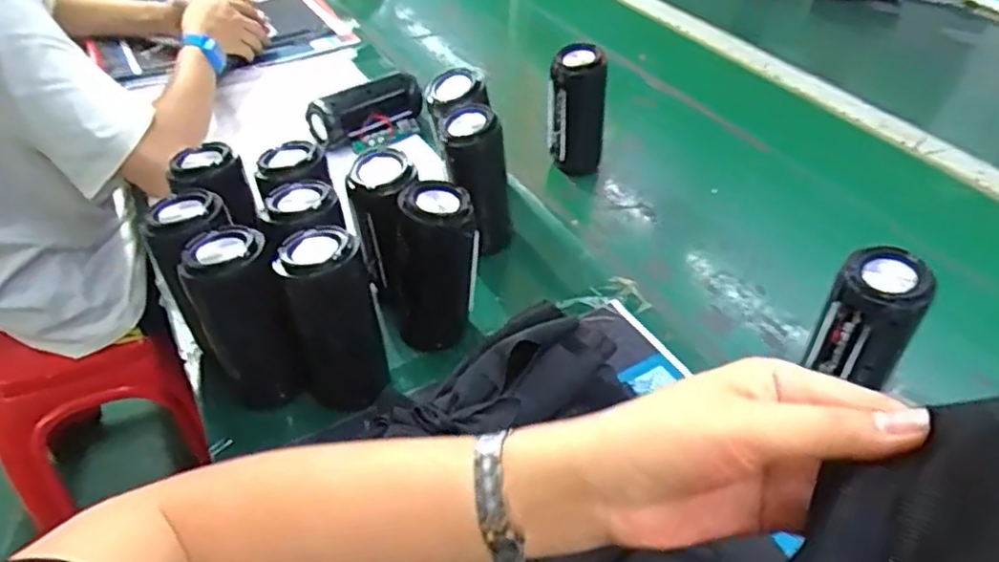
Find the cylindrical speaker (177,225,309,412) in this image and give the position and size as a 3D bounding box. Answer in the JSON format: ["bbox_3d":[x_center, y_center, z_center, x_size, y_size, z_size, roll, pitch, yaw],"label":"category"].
[{"bbox_3d":[-0.192,0.034,0.515,0.060,0.143,0.053,-22,45,-23],"label":"cylindrical speaker"}]

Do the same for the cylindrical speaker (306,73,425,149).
[{"bbox_3d":[-0.158,-0.205,0.808,0.136,0.047,0.055,-30,51,-32],"label":"cylindrical speaker"}]

